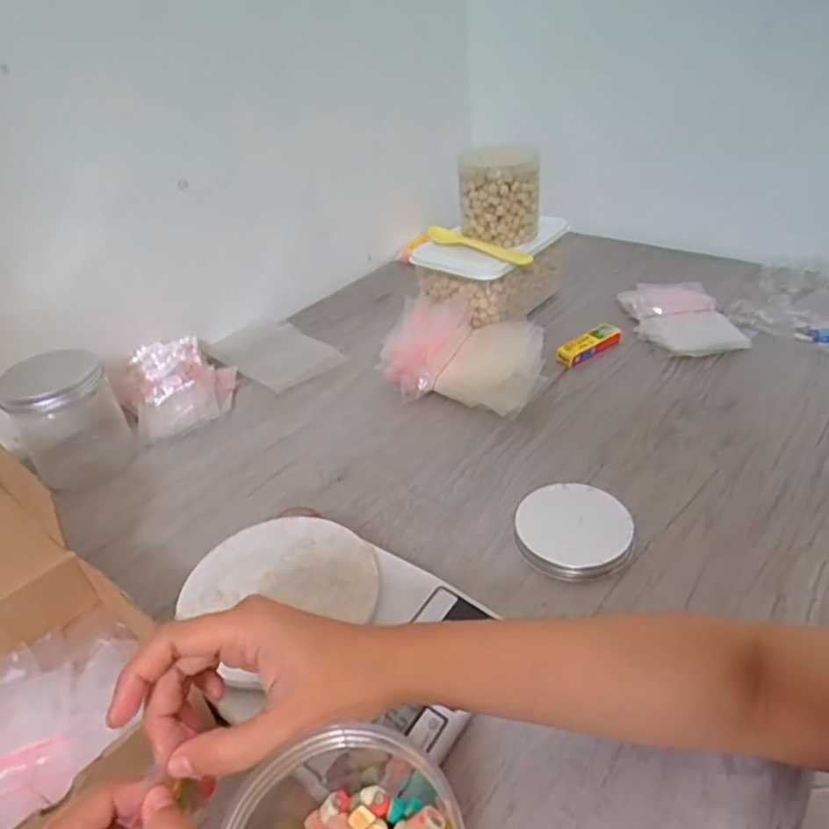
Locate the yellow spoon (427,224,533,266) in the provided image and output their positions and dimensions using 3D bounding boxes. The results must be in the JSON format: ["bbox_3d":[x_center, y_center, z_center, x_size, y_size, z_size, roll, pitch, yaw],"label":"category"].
[{"bbox_3d":[0.077,-0.197,0.709,0.141,0.019,0.025,25,46,34],"label":"yellow spoon"}]

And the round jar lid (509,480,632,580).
[{"bbox_3d":[0.124,0.088,0.477,0.085,0.017,0.089,-4,36,3],"label":"round jar lid"}]

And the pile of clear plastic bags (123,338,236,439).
[{"bbox_3d":[-0.256,-0.038,0.671,0.114,0.053,0.132,-21,39,-20],"label":"pile of clear plastic bags"}]

